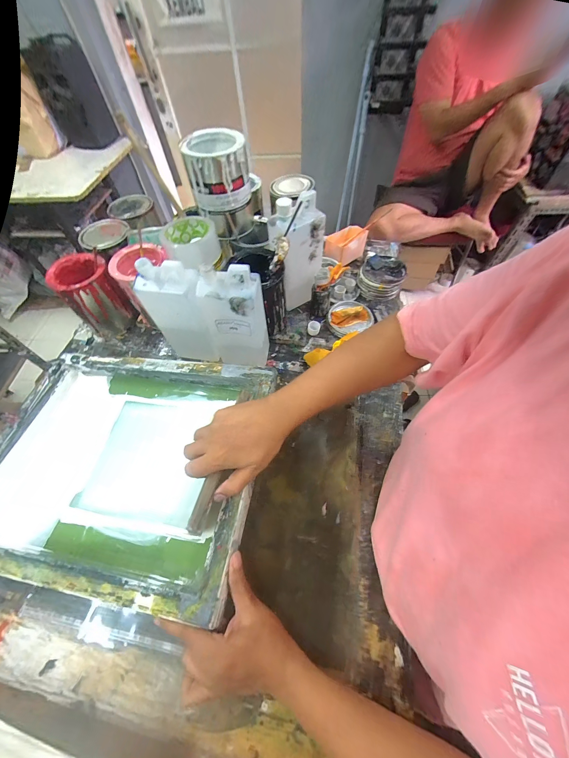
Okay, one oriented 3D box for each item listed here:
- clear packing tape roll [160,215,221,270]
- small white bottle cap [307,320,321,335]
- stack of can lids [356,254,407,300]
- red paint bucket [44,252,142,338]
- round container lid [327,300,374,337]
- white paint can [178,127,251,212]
[{"bbox_3d":[-0.168,-0.248,0.493,0.094,0.055,0.087,-10,59,-3],"label":"clear packing tape roll"},{"bbox_3d":[0.067,-0.116,0.609,0.029,0.020,0.028,-1,59,2],"label":"small white bottle cap"},{"bbox_3d":[0.239,-0.250,0.661,0.100,0.045,0.116,27,64,18],"label":"stack of can lids"},{"bbox_3d":[-0.408,-0.172,0.589,0.105,0.152,0.098,-1,59,2],"label":"red paint bucket"},{"bbox_3d":[0.147,-0.141,0.620,0.101,0.016,0.093,-1,59,2],"label":"round container lid"},{"bbox_3d":[-0.120,-0.371,0.476,0.101,0.090,0.105,-1,59,2],"label":"white paint can"}]

